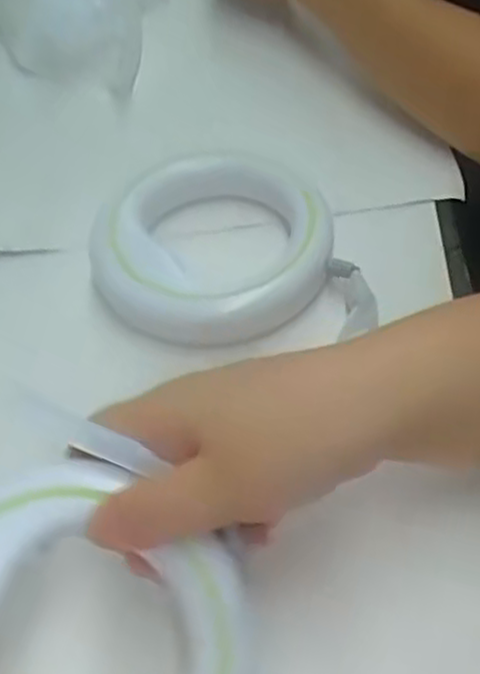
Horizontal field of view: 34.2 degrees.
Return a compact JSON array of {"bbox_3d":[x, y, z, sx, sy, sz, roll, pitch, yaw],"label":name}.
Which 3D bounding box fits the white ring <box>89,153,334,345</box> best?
[{"bbox_3d":[-0.014,-0.056,0.430,0.123,0.026,0.125,-2,53,3],"label":"white ring"}]

